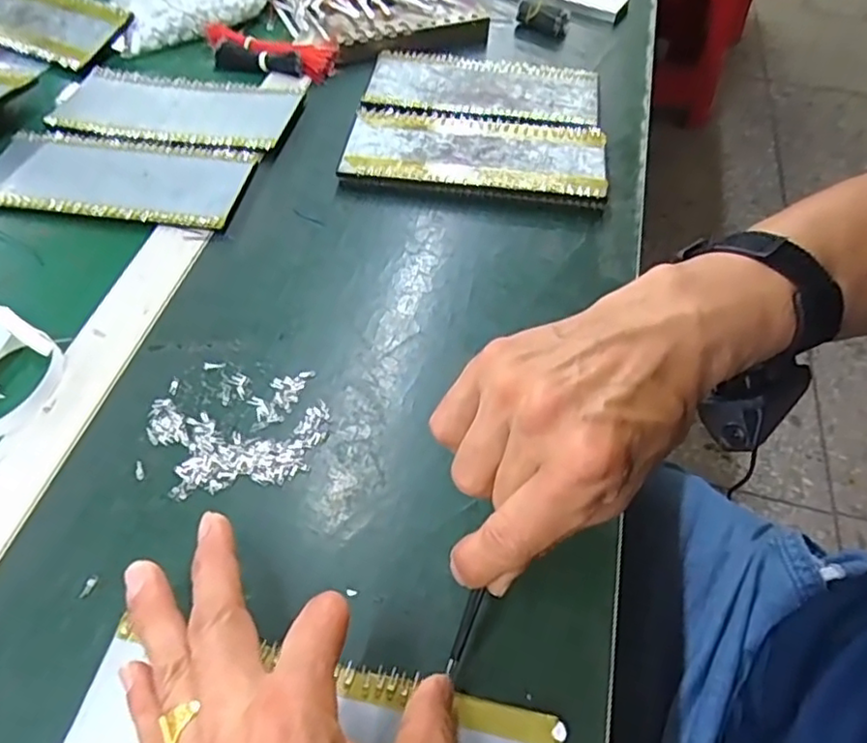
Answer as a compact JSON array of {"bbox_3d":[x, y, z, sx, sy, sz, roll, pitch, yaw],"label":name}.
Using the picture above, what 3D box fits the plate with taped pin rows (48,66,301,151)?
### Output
[{"bbox_3d":[-0.216,-0.222,0.525,0.198,0.008,0.089,9,55,5],"label":"plate with taped pin rows"}]

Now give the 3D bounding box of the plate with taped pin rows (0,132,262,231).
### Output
[{"bbox_3d":[-0.245,-0.147,0.475,0.204,0.010,0.085,8,55,4],"label":"plate with taped pin rows"}]

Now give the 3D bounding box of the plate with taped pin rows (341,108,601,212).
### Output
[{"bbox_3d":[0.033,-0.170,0.491,0.197,0.019,0.094,8,55,5],"label":"plate with taped pin rows"}]

